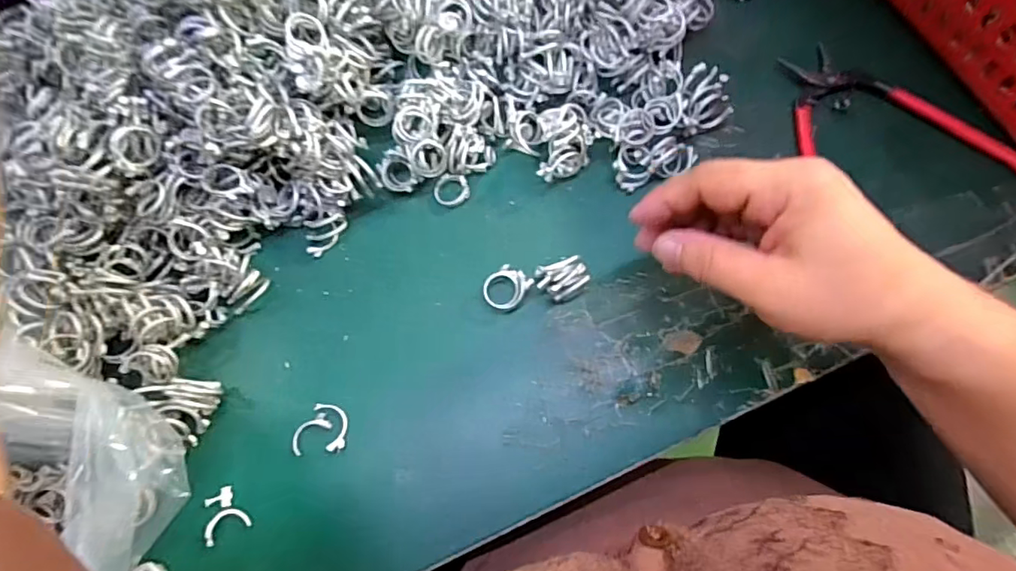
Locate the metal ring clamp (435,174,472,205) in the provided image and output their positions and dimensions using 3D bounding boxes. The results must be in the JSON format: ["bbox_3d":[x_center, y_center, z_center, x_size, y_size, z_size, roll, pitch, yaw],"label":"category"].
[{"bbox_3d":[-0.036,-0.061,0.338,0.023,0.008,0.020,18,72,7],"label":"metal ring clamp"}]

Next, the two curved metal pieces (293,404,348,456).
[{"bbox_3d":[-0.105,0.080,0.296,0.029,0.004,0.027,-1,71,1],"label":"two curved metal pieces"}]

